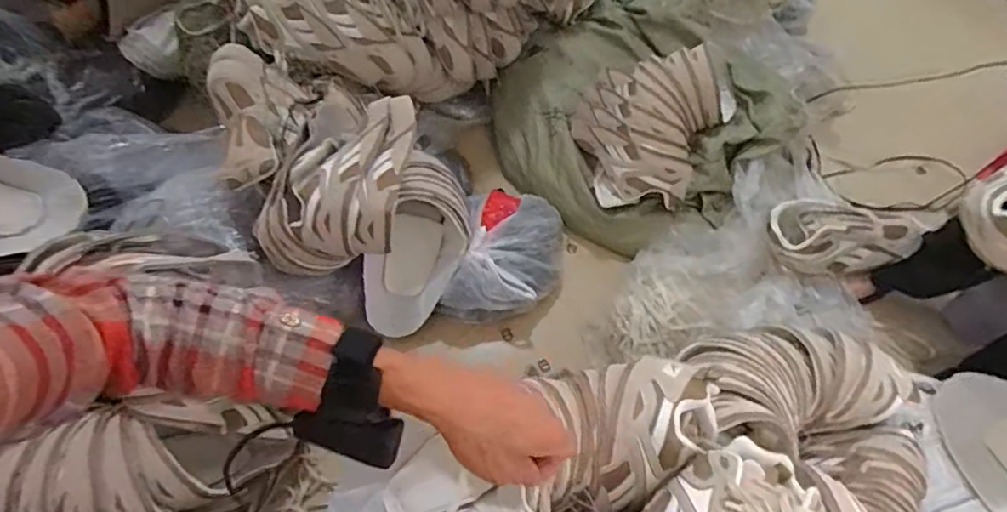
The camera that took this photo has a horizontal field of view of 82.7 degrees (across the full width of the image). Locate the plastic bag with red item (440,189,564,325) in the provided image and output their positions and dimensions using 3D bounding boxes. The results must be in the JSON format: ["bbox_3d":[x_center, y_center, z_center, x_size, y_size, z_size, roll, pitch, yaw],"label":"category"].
[{"bbox_3d":[0.013,-0.016,1.030,0.185,0.098,0.288,10,55,5],"label":"plastic bag with red item"}]

